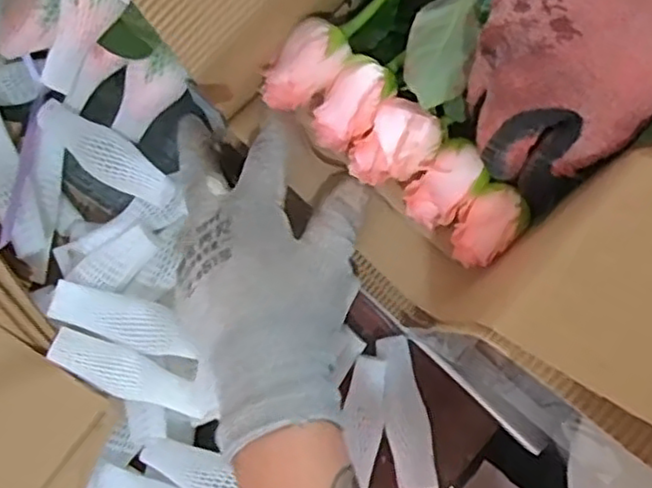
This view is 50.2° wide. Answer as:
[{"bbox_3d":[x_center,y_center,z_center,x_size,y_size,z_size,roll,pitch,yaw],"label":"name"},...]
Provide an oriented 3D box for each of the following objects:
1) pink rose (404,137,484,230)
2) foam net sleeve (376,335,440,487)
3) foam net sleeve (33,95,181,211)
[{"bbox_3d":[0.057,-0.028,0.336,0.026,0.020,0.039,43,82,7],"label":"pink rose"},{"bbox_3d":[0.048,0.101,0.413,0.026,0.012,0.090,-7,80,-1],"label":"foam net sleeve"},{"bbox_3d":[-0.125,-0.051,0.397,0.090,0.020,0.026,33,81,5],"label":"foam net sleeve"}]

